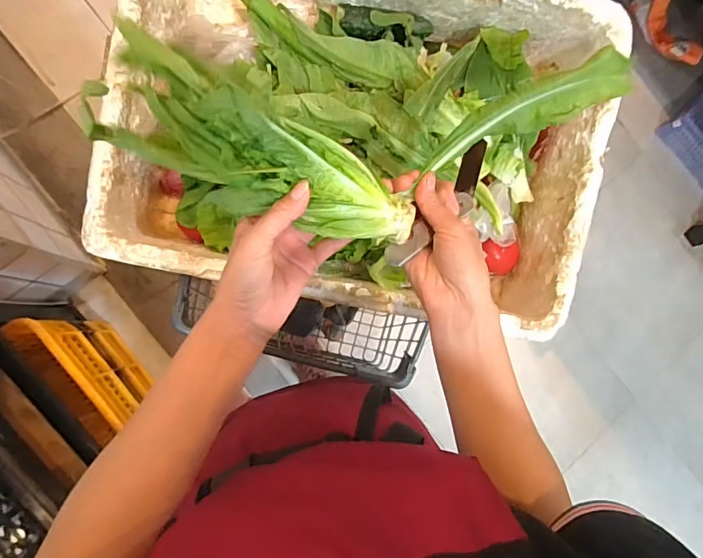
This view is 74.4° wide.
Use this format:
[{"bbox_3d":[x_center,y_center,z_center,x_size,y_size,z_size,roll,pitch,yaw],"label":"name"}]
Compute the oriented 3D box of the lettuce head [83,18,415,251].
[{"bbox_3d":[-0.078,-0.083,0.327,0.245,0.080,0.103,26,82,5],"label":"lettuce head"}]

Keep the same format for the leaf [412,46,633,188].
[{"bbox_3d":[0.157,-0.144,0.381,0.216,0.029,0.039,-26,90,-15],"label":"leaf"}]

